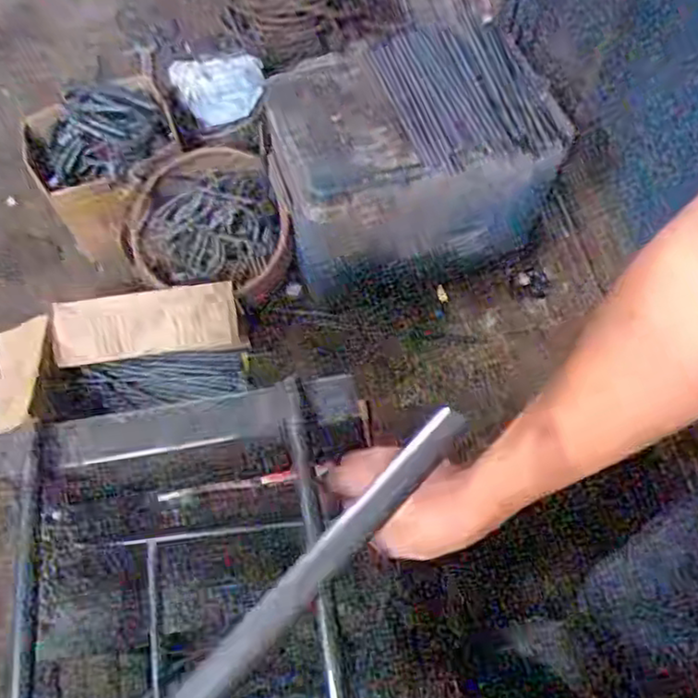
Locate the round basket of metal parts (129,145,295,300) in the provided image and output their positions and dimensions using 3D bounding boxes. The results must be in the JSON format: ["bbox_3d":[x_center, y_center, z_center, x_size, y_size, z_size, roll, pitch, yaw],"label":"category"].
[{"bbox_3d":[-0.272,-0.245,1.378,0.290,0.110,0.294,0,61,1],"label":"round basket of metal parts"}]

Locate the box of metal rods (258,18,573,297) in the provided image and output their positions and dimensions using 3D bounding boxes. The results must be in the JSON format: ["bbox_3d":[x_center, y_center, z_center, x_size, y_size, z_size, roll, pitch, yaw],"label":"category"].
[{"bbox_3d":[0.106,-0.385,1.342,0.516,0.294,0.379,-17,62,-9],"label":"box of metal rods"}]

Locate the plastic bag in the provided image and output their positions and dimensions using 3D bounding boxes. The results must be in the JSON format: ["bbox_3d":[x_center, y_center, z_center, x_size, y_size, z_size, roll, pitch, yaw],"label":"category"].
[{"bbox_3d":[-0.289,-0.590,1.561,0.195,0.061,0.184,-14,62,-7],"label":"plastic bag"}]

